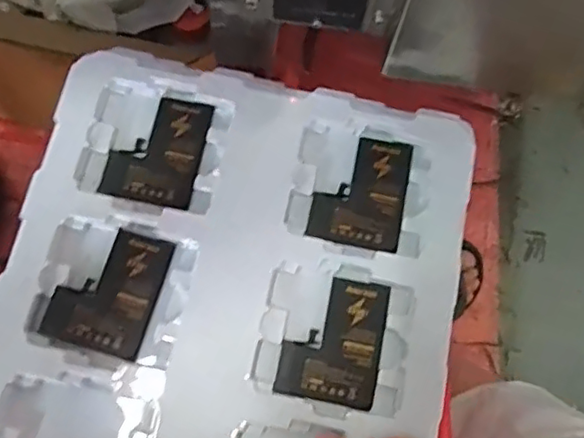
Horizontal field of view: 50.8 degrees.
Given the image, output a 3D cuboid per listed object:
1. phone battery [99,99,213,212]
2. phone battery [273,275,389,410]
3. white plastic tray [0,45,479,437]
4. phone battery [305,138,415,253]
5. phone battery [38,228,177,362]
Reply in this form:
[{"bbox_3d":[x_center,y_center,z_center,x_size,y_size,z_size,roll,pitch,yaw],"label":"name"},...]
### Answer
[{"bbox_3d":[-0.089,-0.046,0.411,0.058,0.007,0.076,13,73,-1],"label":"phone battery"},{"bbox_3d":[0.026,0.074,0.381,0.058,0.006,0.076,12,73,1],"label":"phone battery"},{"bbox_3d":[-0.041,0.056,0.376,0.274,0.032,0.317,12,73,6],"label":"white plastic tray"},{"bbox_3d":[0.046,-0.019,0.410,0.059,0.008,0.075,13,73,1],"label":"phone battery"},{"bbox_3d":[-0.112,0.043,0.381,0.059,0.004,0.075,19,72,-4],"label":"phone battery"}]

